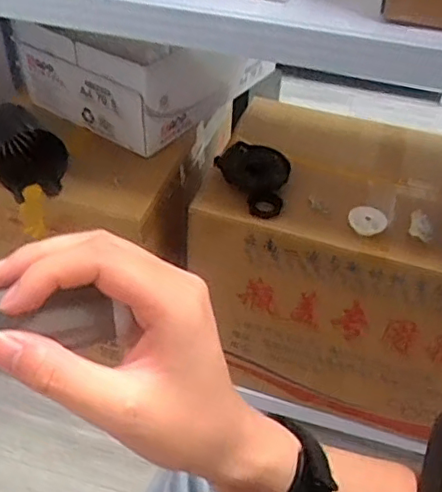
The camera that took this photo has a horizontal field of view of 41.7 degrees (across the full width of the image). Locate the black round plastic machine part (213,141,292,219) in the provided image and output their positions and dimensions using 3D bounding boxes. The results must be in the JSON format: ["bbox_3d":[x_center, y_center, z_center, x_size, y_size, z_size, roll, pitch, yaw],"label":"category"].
[{"bbox_3d":[0.066,-0.116,0.964,0.111,0.038,0.149,-28,59,-19],"label":"black round plastic machine part"}]

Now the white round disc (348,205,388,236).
[{"bbox_3d":[0.231,-0.040,0.918,0.060,0.046,0.012,26,18,-2],"label":"white round disc"}]

